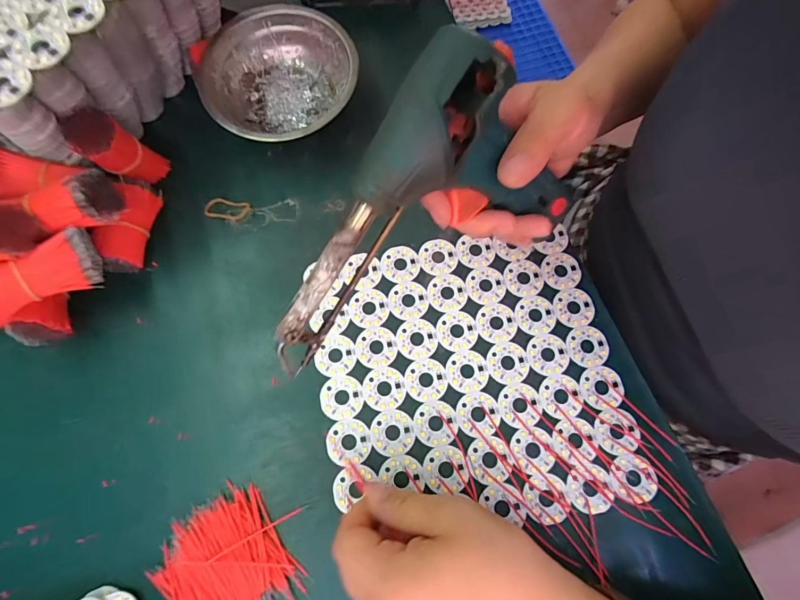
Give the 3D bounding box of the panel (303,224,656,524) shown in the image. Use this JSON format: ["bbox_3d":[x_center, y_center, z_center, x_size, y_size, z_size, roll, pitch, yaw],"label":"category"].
[{"bbox_3d":[0.050,0.051,0.294,0.208,0.004,0.204,-10,72,-4],"label":"panel"}]

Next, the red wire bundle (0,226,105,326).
[{"bbox_3d":[-0.237,-0.015,0.263,0.076,0.033,0.029,-36,75,-24],"label":"red wire bundle"}]

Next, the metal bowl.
[{"bbox_3d":[-0.102,-0.183,0.348,0.126,0.049,0.125,0,72,0],"label":"metal bowl"}]

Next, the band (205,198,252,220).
[{"bbox_3d":[-0.142,-0.075,0.332,0.036,0.004,0.018,7,63,0],"label":"band"}]

